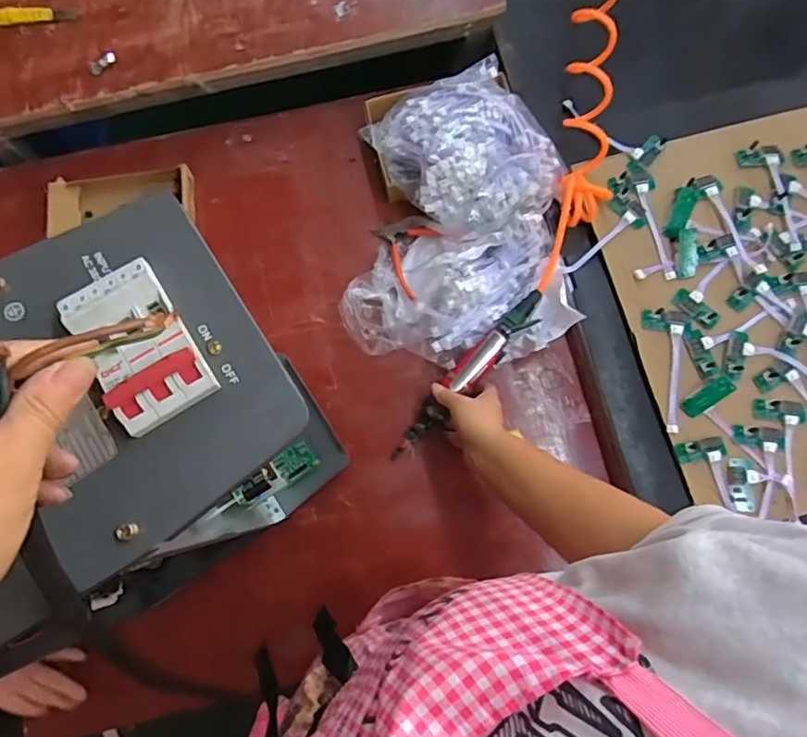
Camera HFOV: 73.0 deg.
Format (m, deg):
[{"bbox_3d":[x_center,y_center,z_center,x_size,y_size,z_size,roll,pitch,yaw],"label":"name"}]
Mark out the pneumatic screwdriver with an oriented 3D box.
[{"bbox_3d":[0.082,0.010,0.716,0.037,0.034,0.283,43,93,8],"label":"pneumatic screwdriver"}]

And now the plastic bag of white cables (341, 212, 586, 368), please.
[{"bbox_3d":[0.070,-0.105,0.740,0.299,0.069,0.185,-1,78,0],"label":"plastic bag of white cables"}]

